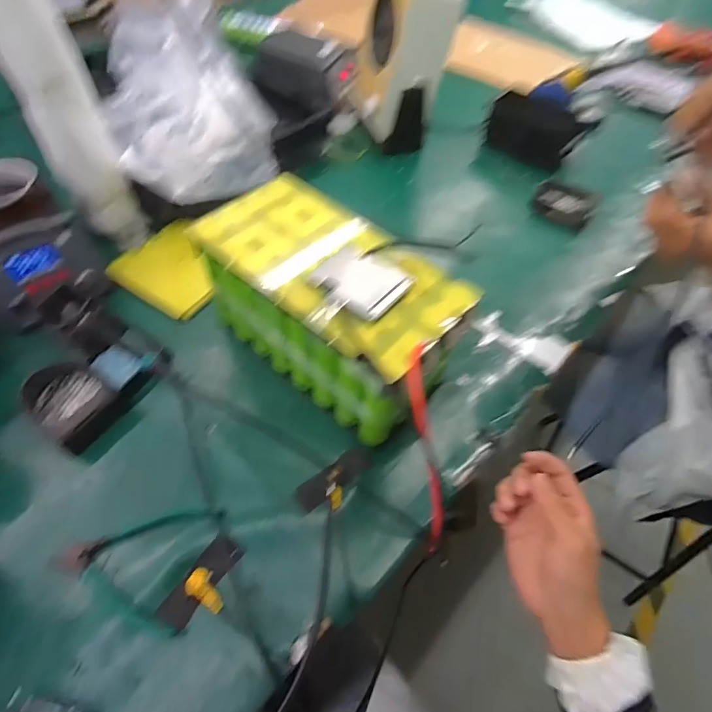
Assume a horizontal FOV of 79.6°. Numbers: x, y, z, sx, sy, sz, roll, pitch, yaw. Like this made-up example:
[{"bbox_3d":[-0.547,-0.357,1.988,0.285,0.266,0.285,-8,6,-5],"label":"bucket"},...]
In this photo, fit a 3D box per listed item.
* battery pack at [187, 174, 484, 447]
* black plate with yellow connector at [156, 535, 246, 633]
[{"bbox_3d":[-0.028,-0.056,0.472,0.280,0.157,0.142,39,62,19],"label":"battery pack"},{"bbox_3d":[-0.135,0.208,0.385,0.044,0.014,0.082,32,60,15],"label":"black plate with yellow connector"}]

